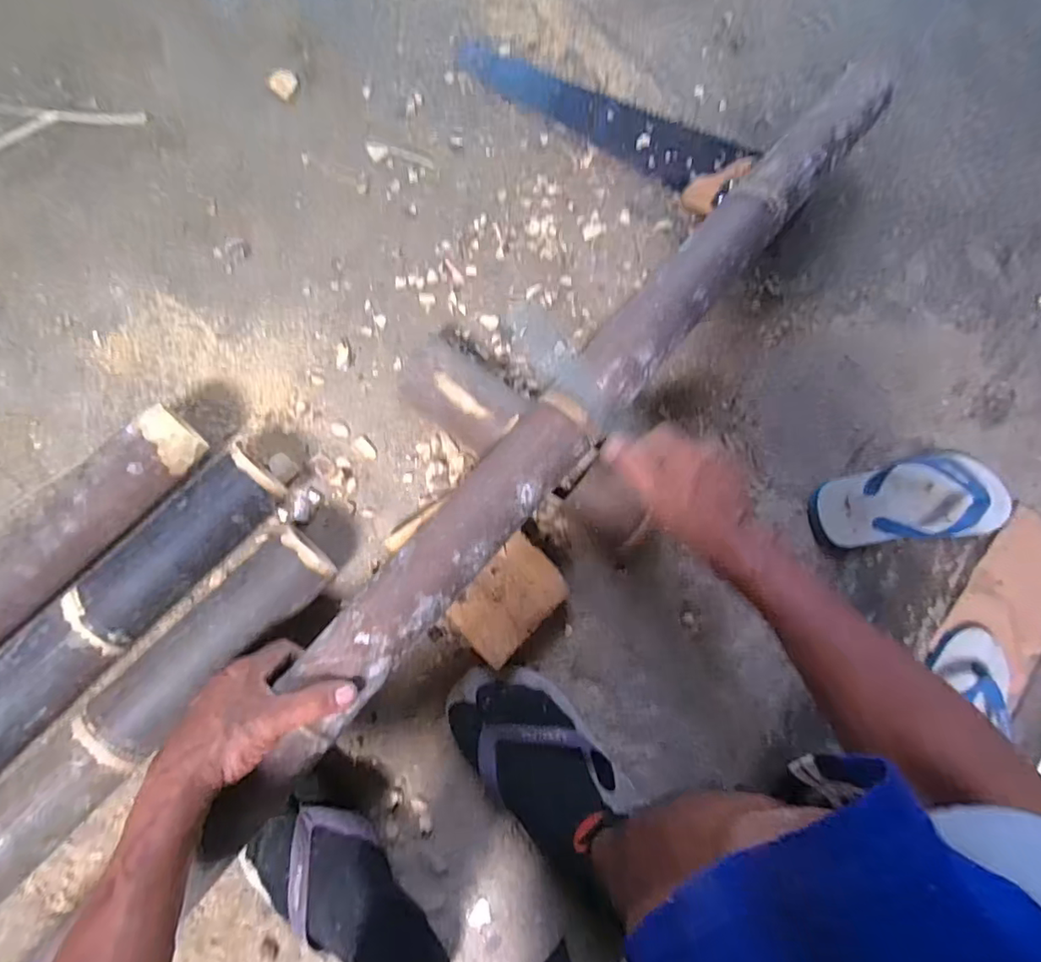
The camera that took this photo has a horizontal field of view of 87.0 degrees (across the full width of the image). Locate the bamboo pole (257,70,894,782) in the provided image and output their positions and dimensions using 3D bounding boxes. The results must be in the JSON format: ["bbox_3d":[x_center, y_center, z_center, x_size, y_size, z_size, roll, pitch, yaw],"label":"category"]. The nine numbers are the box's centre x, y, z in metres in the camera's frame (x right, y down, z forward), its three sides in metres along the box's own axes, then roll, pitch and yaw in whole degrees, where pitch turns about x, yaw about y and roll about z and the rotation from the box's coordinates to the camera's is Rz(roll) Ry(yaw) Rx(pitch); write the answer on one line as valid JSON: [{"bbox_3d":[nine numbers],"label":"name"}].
[{"bbox_3d":[0.095,-0.113,0.549,0.071,0.054,0.901,42,78,-1],"label":"bamboo pole"}]

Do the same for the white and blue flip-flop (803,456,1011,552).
[{"bbox_3d":[0.480,0.021,0.666,0.256,0.045,0.101,-4,85,-10],"label":"white and blue flip-flop"}]

